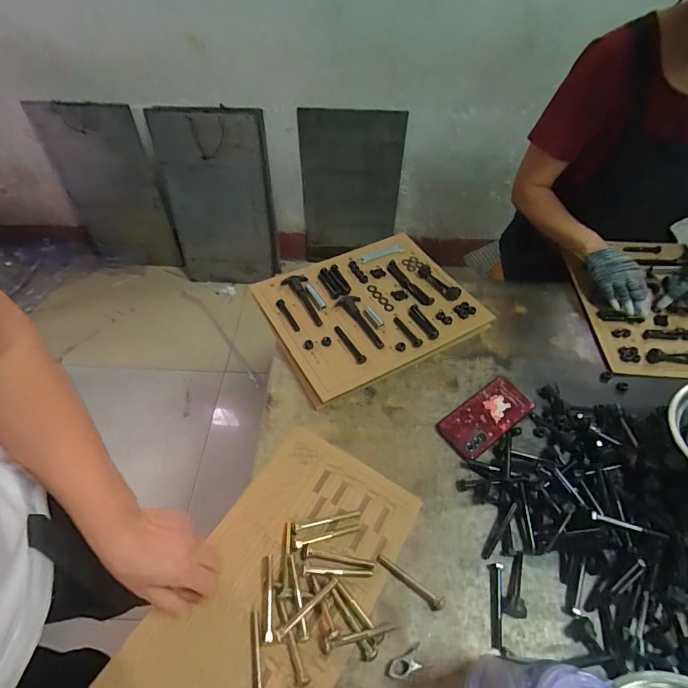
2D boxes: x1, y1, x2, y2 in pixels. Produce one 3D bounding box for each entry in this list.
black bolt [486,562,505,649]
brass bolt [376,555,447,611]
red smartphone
[{"bbox_3d":[0.197,0.334,0.508,0.016,0.017,0.093,11,53,4],"label":"black bolt"},{"bbox_3d":[0.086,0.309,0.517,0.096,0.014,0.015,32,57,18],"label":"brass bolt"},{"bbox_3d":[0.242,0.120,0.670,0.171,0.014,0.081,-29,60,-24],"label":"red smartphone"}]

